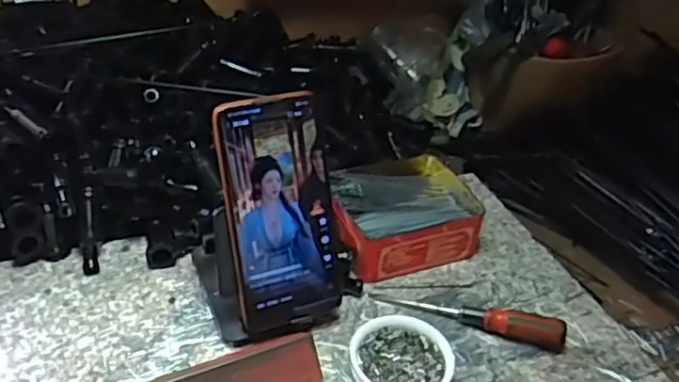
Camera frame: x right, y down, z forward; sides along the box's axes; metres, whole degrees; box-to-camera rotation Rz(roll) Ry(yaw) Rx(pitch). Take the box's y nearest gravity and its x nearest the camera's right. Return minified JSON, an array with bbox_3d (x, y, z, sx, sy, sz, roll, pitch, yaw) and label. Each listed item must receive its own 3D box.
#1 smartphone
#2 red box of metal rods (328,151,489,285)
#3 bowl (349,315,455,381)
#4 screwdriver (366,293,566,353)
[{"bbox_3d":[-0.039,0.016,0.481,0.082,0.165,0.008,-13,16,-22],"label":"smartphone"},{"bbox_3d":[0.050,0.017,0.607,0.132,0.047,0.120,-12,40,-22],"label":"red box of metal rods"},{"bbox_3d":[0.043,0.124,0.479,0.070,0.026,0.070,4,37,-3],"label":"bowl"},{"bbox_3d":[0.101,0.097,0.528,0.149,0.023,0.018,13,37,10],"label":"screwdriver"}]

